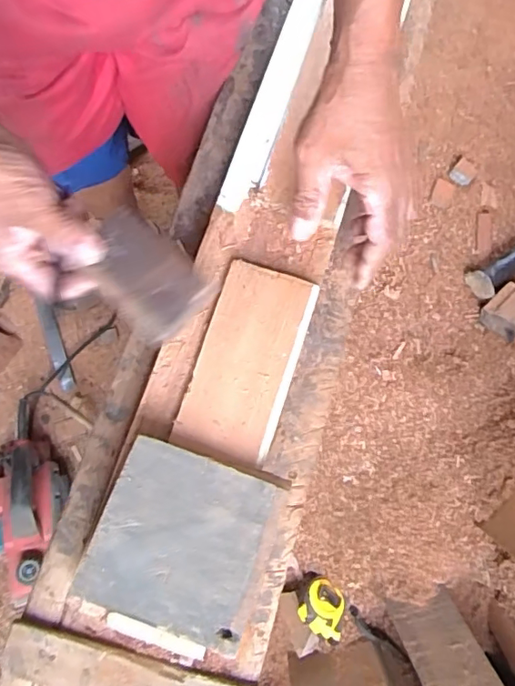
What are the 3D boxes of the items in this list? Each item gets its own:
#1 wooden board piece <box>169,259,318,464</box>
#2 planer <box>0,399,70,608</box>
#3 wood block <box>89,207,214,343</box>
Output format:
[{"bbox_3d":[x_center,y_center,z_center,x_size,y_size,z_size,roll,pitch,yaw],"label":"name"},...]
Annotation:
[{"bbox_3d":[-0.009,0.012,0.404,0.073,0.008,0.147,18,75,7],"label":"wooden board piece"},{"bbox_3d":[-0.409,0.264,0.897,0.140,0.131,0.327,-22,74,-4],"label":"planer"},{"bbox_3d":[-0.084,-0.049,0.385,0.058,0.012,0.102,-43,77,-10],"label":"wood block"}]

